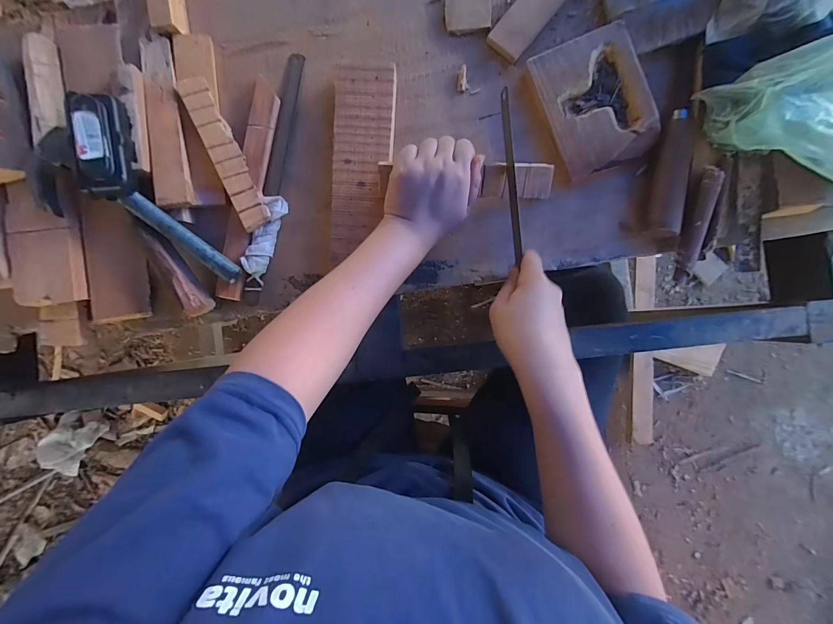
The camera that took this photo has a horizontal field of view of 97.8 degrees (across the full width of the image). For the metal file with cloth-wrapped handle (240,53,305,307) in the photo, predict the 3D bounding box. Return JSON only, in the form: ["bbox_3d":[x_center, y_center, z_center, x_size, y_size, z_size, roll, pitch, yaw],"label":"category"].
[{"bbox_3d":[-0.163,-0.156,0.422,0.032,0.023,0.297,10,89,4],"label":"metal file with cloth-wrapped handle"}]

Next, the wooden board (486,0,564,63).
[{"bbox_3d":[0.137,-0.348,0.408,0.042,0.010,0.137,39,91,4],"label":"wooden board"}]

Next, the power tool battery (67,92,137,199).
[{"bbox_3d":[-0.326,-0.171,0.375,0.043,0.035,0.104,-9,88,4],"label":"power tool battery"}]

